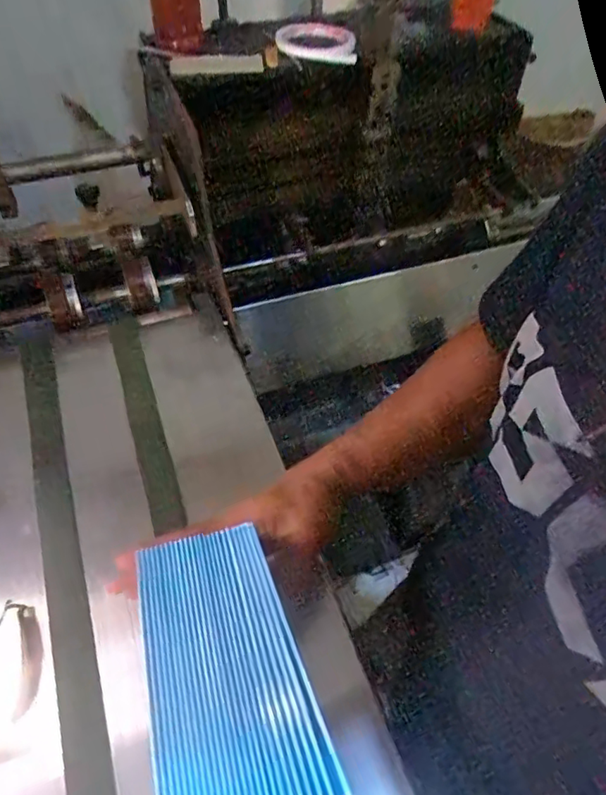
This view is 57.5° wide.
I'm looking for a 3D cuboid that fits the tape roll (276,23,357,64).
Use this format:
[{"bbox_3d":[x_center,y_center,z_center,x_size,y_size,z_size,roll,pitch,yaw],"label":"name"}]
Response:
[{"bbox_3d":[0.016,-0.431,0.671,0.094,0.019,0.109,-3,50,-3],"label":"tape roll"}]

